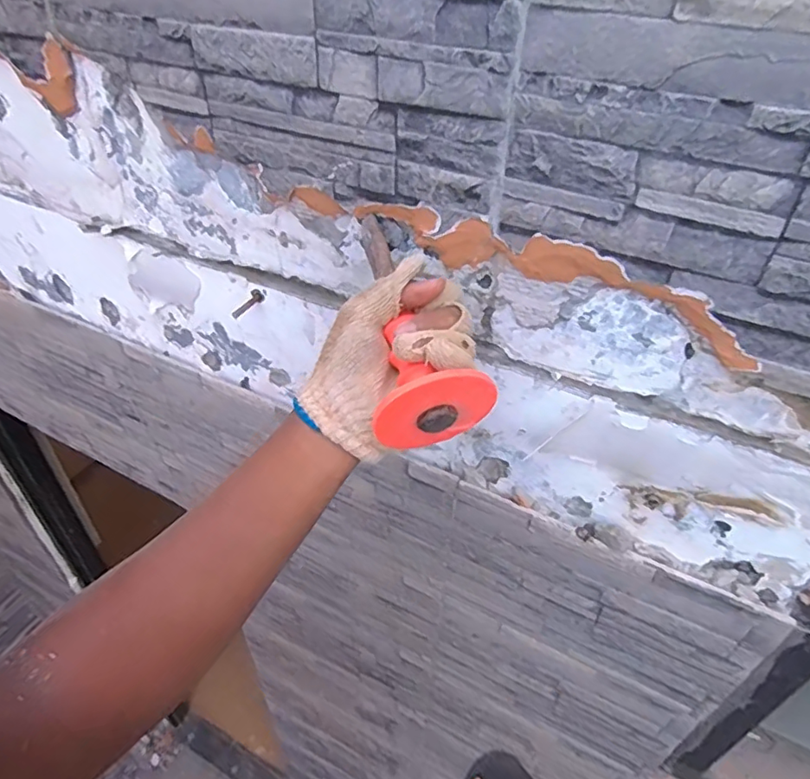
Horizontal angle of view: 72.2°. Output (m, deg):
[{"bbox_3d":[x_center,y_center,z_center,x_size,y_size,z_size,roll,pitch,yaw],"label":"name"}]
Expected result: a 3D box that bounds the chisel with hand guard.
[{"bbox_3d":[-0.003,-0.056,0.379,0.073,0.071,0.183,-10,59,-15],"label":"chisel with hand guard"}]

